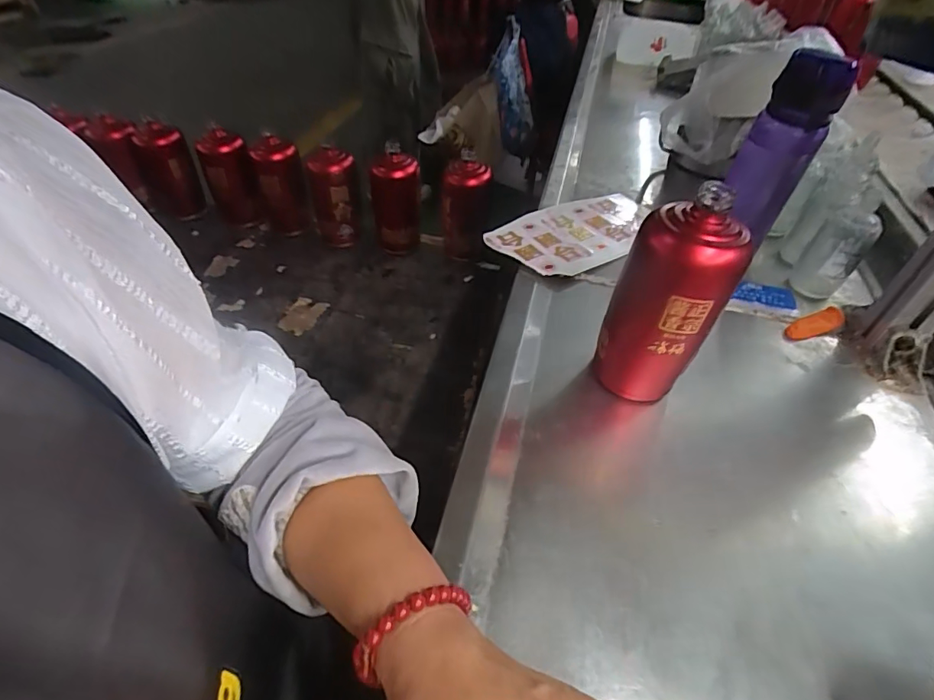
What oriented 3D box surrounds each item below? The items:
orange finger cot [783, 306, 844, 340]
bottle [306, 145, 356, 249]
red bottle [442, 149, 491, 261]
[{"bbox_3d":[0.389,-0.027,0.544,0.080,0.015,0.027,-14,47,-14],"label":"orange finger cot"},{"bbox_3d":[-0.232,-0.264,0.869,0.079,0.170,0.068,-12,46,-12],"label":"bottle"},{"bbox_3d":[-0.002,-0.240,0.847,0.081,0.183,0.068,-1,45,-2],"label":"red bottle"}]

